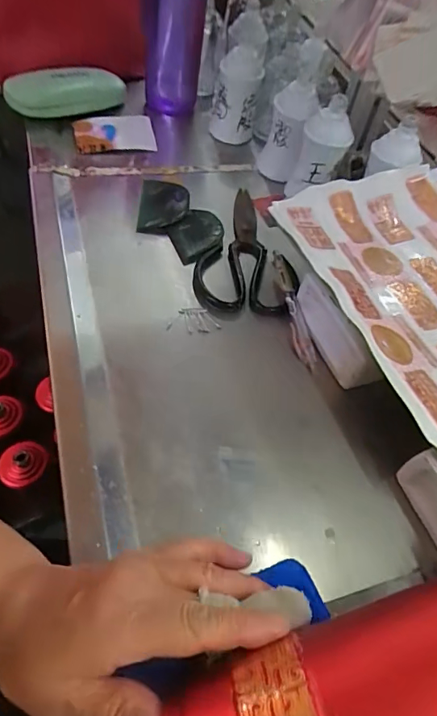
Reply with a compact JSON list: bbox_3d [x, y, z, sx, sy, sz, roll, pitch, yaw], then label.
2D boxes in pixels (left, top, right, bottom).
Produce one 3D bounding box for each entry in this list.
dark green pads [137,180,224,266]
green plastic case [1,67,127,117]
[{"bbox_3d":[-0.048,-0.154,0.501,0.071,0.019,0.129,-36,64,-26],"label":"dark green pads"},{"bbox_3d":[-0.183,-0.330,0.567,0.152,0.044,0.039,-24,59,-20],"label":"green plastic case"}]

